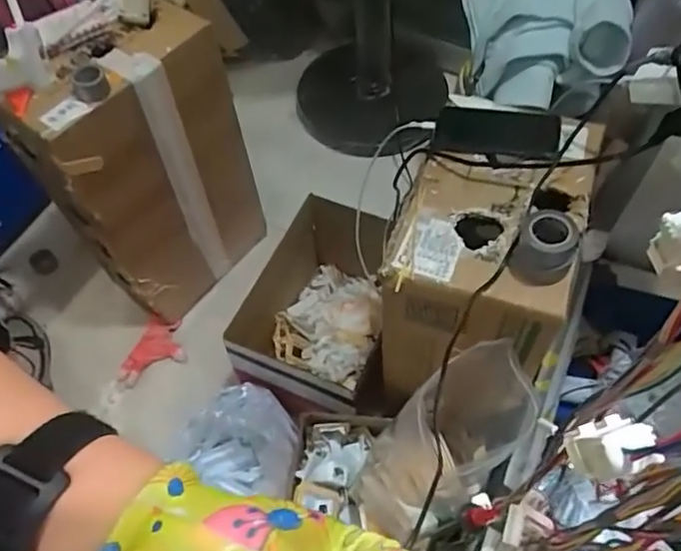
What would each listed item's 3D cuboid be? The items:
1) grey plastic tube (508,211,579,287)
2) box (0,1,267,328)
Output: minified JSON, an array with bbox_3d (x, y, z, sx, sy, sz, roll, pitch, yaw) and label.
[{"bbox_3d":[0.226,-0.029,0.656,0.061,0.061,0.058,19,62,14],"label":"grey plastic tube"},{"bbox_3d":[-0.331,-0.178,1.105,0.173,0.522,0.326,35,66,21],"label":"box"}]

